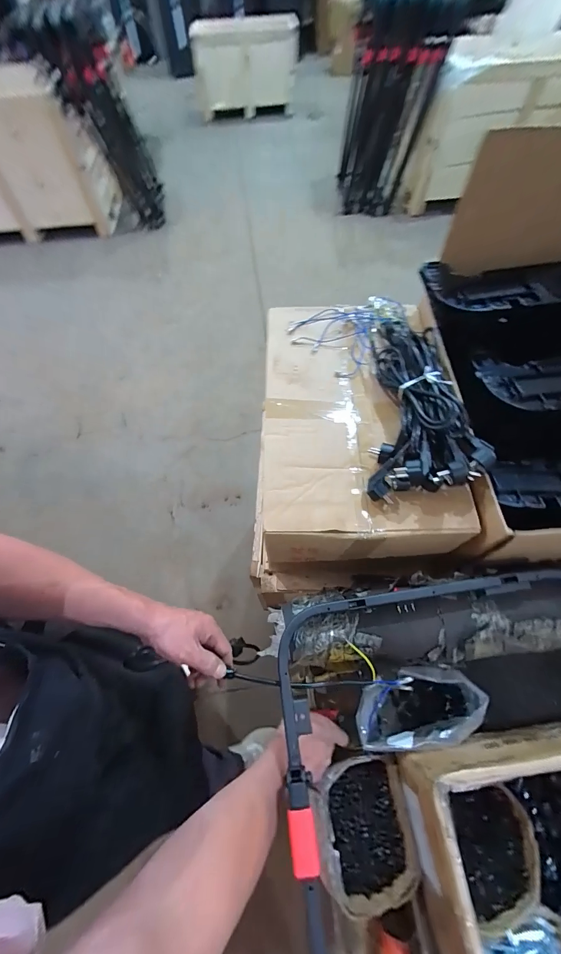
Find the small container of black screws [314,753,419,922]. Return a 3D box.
[{"bbox_3d":[0.125,0.552,0.535,0.160,0.067,0.170,5,62,-22],"label":"small container of black screws"}]

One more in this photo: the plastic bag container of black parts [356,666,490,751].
[{"bbox_3d":[0.238,0.394,0.586,0.214,0.120,0.115,-6,62,-1],"label":"plastic bag container of black parts"}]

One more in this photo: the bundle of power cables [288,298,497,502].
[{"bbox_3d":[0.188,-0.192,0.631,0.246,0.088,0.488,-12,62,-5],"label":"bundle of power cables"}]

